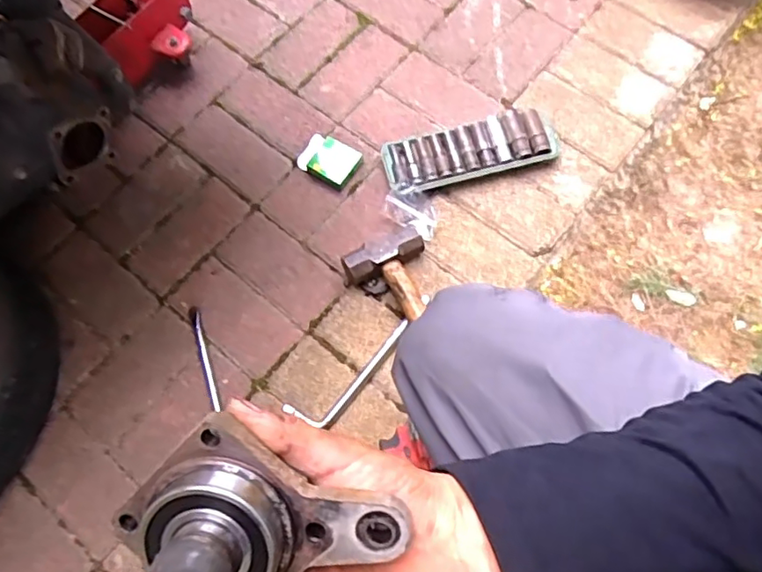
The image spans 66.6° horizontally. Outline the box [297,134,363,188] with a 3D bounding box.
[{"bbox_3d":[-0.082,-0.202,0.926,0.090,0.017,0.071,29,74,11],"label":"box"}]

